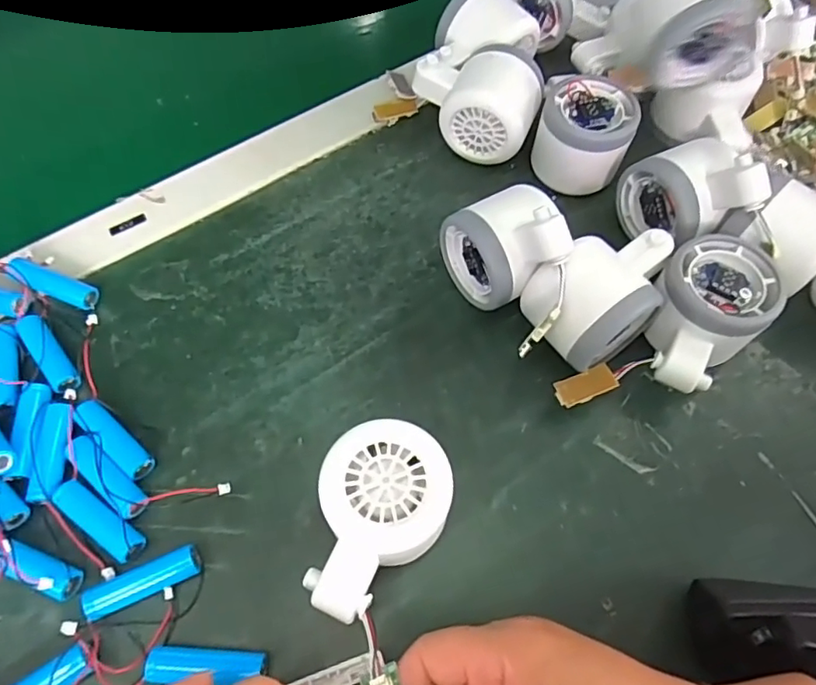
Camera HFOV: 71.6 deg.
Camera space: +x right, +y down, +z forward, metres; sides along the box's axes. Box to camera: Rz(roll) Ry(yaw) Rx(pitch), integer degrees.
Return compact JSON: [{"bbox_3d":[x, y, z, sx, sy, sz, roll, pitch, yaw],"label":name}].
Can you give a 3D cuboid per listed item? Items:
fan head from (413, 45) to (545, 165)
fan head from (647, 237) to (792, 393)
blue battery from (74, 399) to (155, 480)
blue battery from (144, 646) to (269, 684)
[{"bbox_3d":[0.046,-0.164,0.387,0.083,0.060,0.057,21,64,9],"label":"fan head"},{"bbox_3d":[0.158,-0.013,0.313,0.080,0.053,0.057,-38,70,-19],"label":"fan head"},{"bbox_3d":[-0.152,0.049,0.294,0.051,0.013,0.013,44,69,5],"label":"blue battery"},{"bbox_3d":[-0.089,0.143,0.250,0.050,0.015,0.013,3,63,-1],"label":"blue battery"}]

